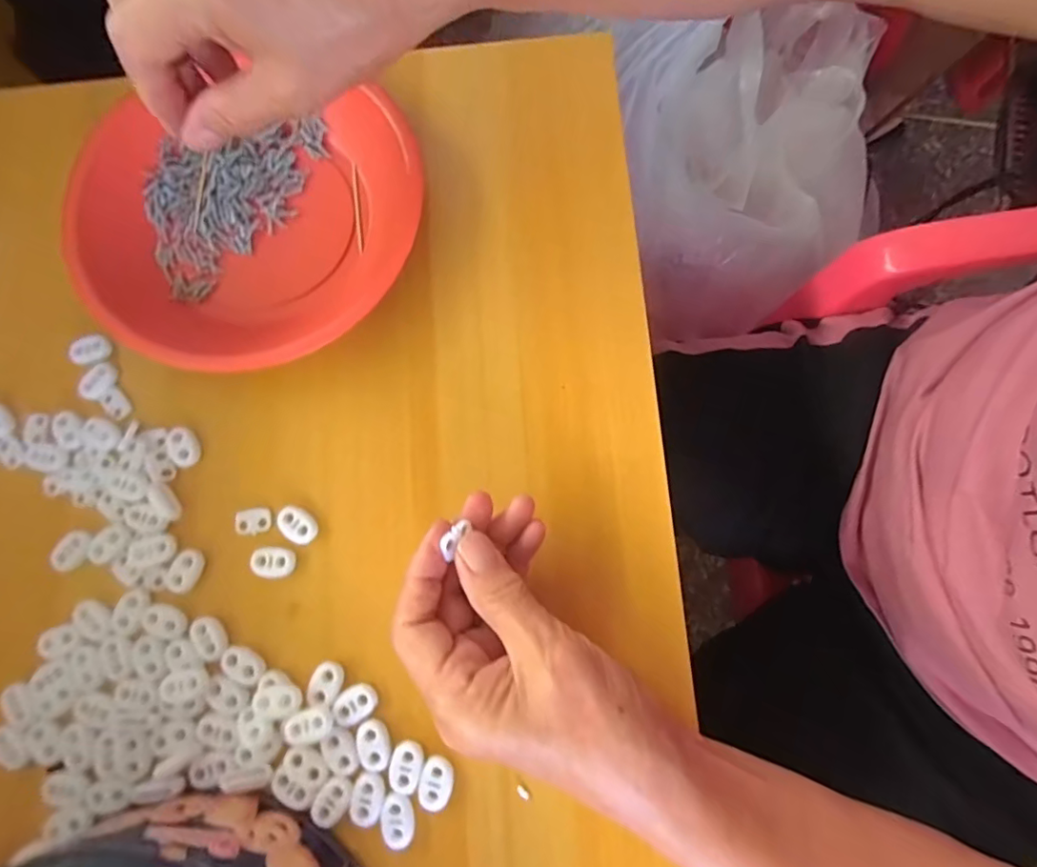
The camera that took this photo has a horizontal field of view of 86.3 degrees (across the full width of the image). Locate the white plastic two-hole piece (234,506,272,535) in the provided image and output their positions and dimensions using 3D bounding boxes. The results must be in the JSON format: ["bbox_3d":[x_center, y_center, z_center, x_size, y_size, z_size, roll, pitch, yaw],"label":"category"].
[{"bbox_3d":[-0.141,0.046,0.293,0.019,0.004,0.014,-12,79,-2],"label":"white plastic two-hole piece"}]

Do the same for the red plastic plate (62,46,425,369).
[{"bbox_3d":[-0.164,-0.128,0.317,0.193,0.026,0.181,0,79,1],"label":"red plastic plate"}]

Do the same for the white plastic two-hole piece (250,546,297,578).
[{"bbox_3d":[-0.127,0.067,0.286,0.022,0.004,0.015,2,79,1],"label":"white plastic two-hole piece"}]

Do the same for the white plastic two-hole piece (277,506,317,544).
[{"bbox_3d":[-0.116,0.048,0.291,0.022,0.006,0.015,43,82,8],"label":"white plastic two-hole piece"}]

